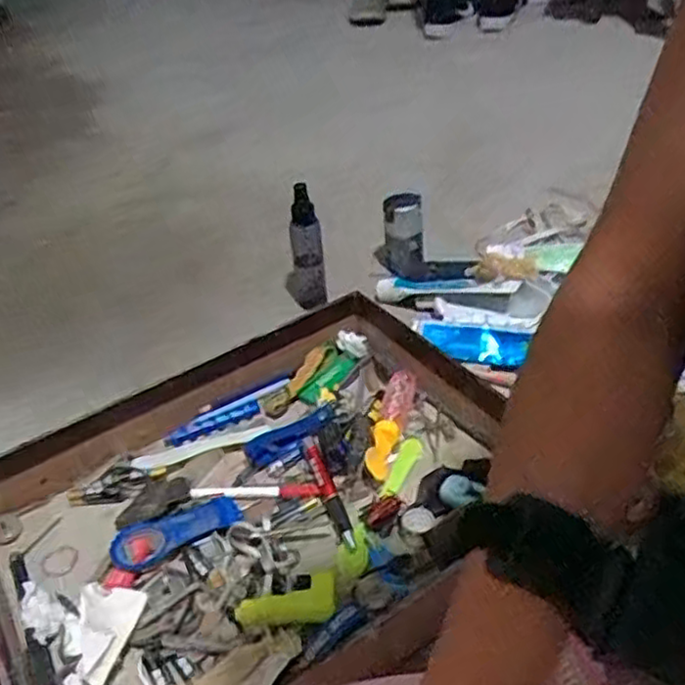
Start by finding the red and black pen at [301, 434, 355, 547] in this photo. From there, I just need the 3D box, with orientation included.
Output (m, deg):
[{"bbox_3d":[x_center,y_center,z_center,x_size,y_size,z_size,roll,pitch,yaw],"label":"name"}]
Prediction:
[{"bbox_3d":[-0.013,0.125,0.598,0.014,0.012,0.120,-15,39,-12],"label":"red and black pen"}]

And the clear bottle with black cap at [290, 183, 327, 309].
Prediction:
[{"bbox_3d":[-0.043,-0.107,0.808,0.038,0.162,0.028,-4,38,2],"label":"clear bottle with black cap"}]

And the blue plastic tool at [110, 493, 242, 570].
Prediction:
[{"bbox_3d":[-0.137,0.153,0.569,0.104,0.018,0.036,-22,41,-20],"label":"blue plastic tool"}]

